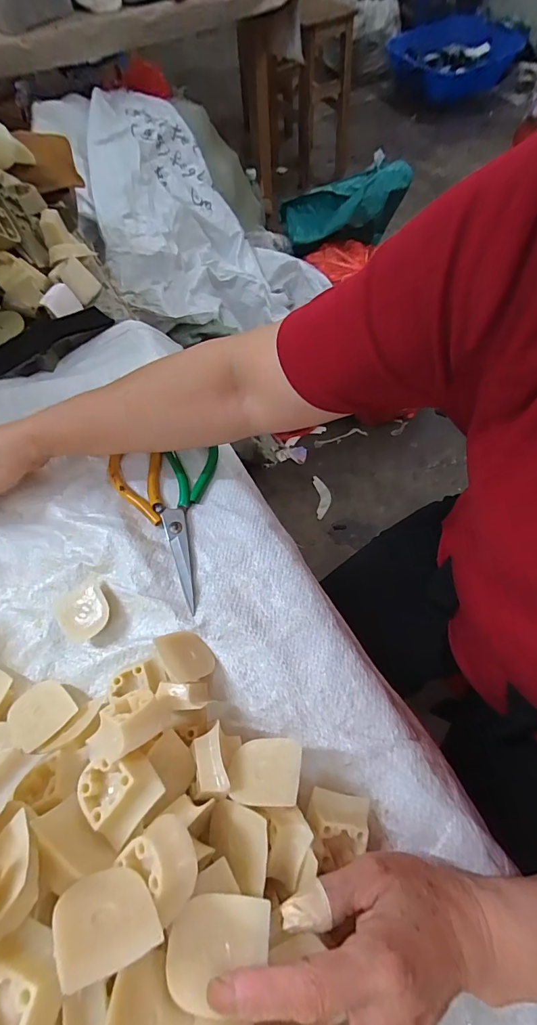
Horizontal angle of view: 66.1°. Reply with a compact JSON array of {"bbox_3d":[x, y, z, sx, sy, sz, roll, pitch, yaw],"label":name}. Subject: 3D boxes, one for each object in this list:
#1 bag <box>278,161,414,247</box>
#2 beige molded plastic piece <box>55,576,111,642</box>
[{"bbox_3d":[0.206,-0.863,1.174,0.364,0.131,0.191,-29,66,-10],"label":"bag"},{"bbox_3d":[-0.150,0.079,0.333,0.040,0.016,0.049,-32,66,-12],"label":"beige molded plastic piece"}]

